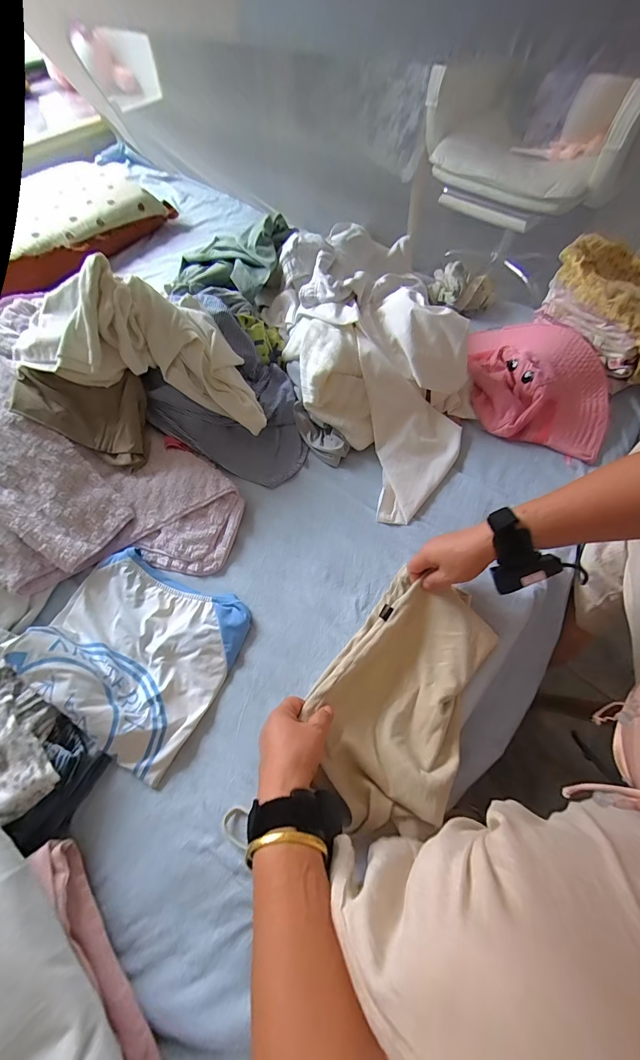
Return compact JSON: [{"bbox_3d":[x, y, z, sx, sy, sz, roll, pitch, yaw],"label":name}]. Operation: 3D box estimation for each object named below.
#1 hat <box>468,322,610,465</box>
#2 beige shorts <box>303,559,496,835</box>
[{"bbox_3d":[0.371,-0.252,0.638,0.235,0.080,0.233,18,63,11],"label":"hat"},{"bbox_3d":[0.096,0.189,0.447,0.167,0.039,0.277,24,64,14],"label":"beige shorts"}]

